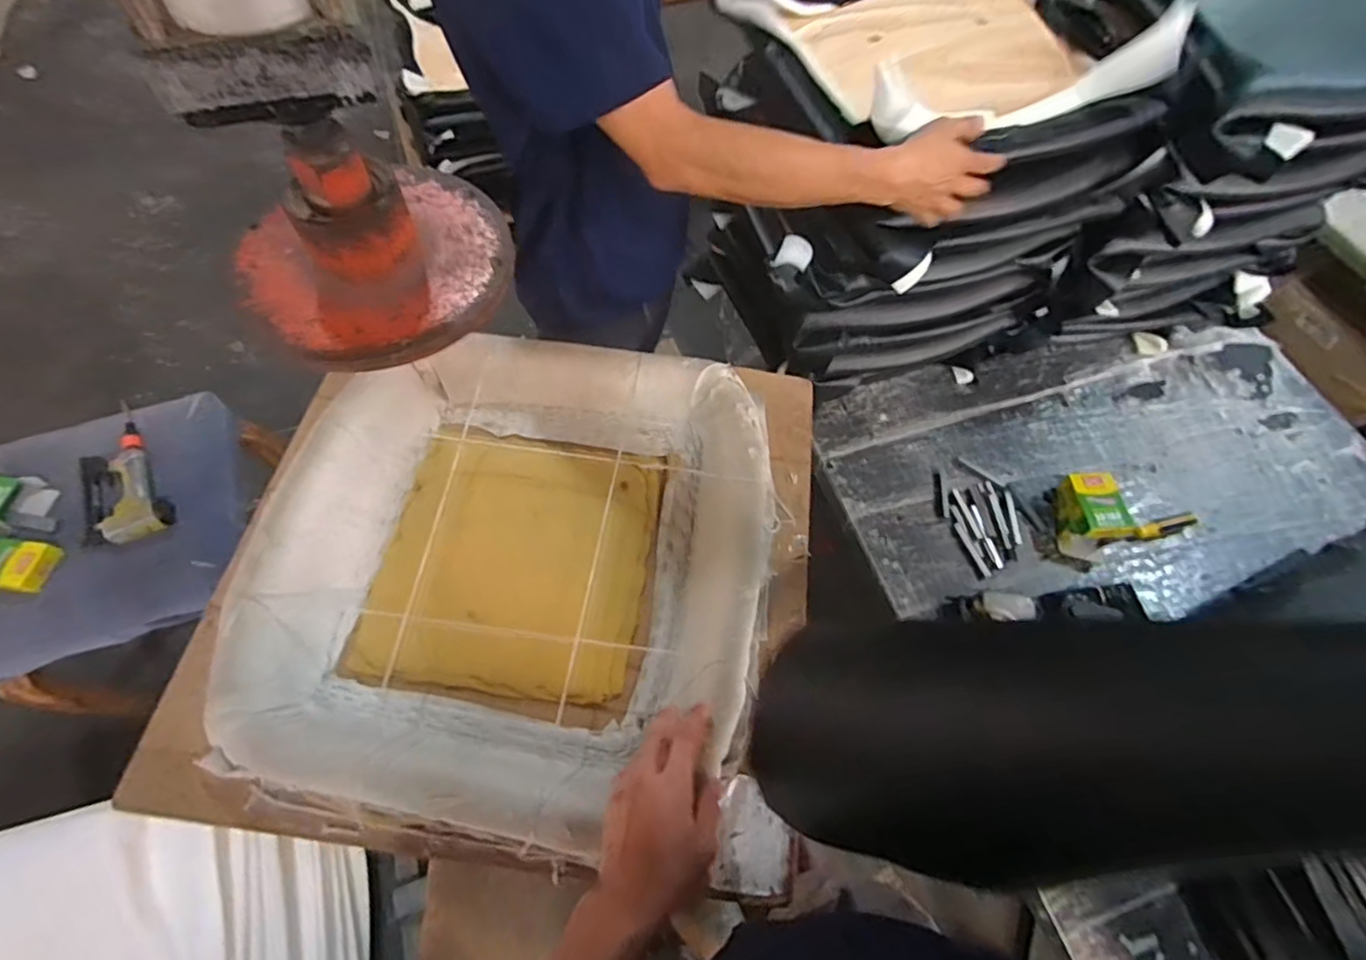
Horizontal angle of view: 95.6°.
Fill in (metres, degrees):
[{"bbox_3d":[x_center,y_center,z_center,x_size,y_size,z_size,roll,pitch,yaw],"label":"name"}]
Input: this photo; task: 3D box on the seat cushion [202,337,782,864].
[{"bbox_3d":[-0.175,0.086,0.698,0.541,0.082,0.541,1,63,-2],"label":"seat cushion"}]

